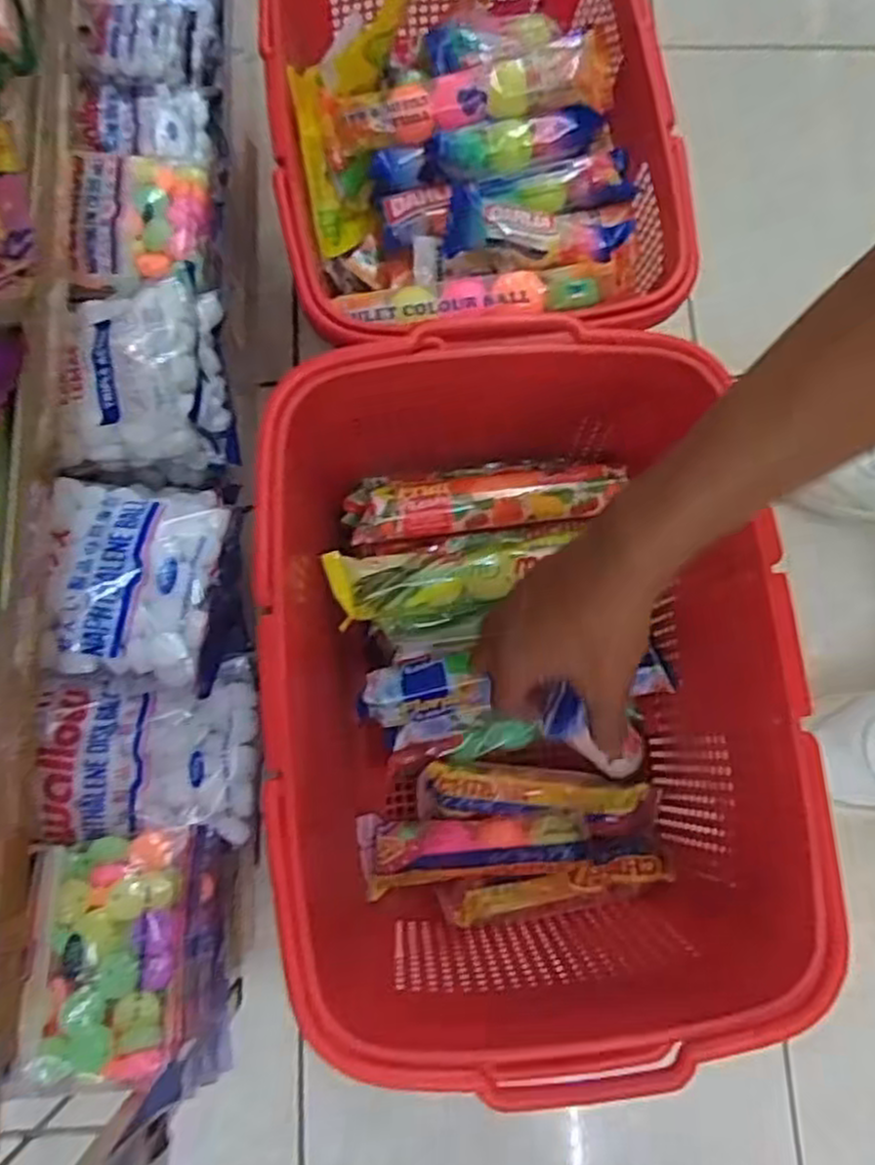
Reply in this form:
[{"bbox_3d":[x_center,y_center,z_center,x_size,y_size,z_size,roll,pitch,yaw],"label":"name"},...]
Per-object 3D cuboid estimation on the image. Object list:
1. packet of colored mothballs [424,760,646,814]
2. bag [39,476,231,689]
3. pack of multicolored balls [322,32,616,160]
[{"bbox_3d":[0.073,0.159,0.576,0.160,0.026,0.037,3,79,1],"label":"packet of colored mothballs"},{"bbox_3d":[-0.174,-0.006,0.435,0.093,0.034,0.118,-3,79,-1],"label":"bag"},{"bbox_3d":[0.019,-0.376,0.582,0.215,0.048,0.060,-9,78,-5],"label":"pack of multicolored balls"}]

